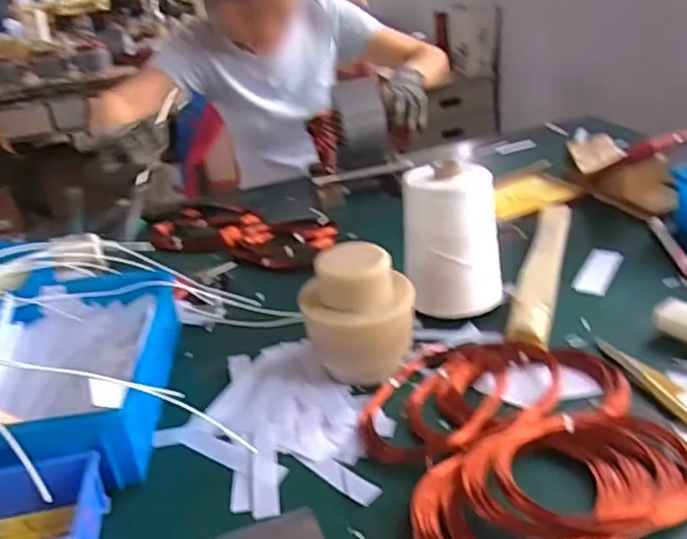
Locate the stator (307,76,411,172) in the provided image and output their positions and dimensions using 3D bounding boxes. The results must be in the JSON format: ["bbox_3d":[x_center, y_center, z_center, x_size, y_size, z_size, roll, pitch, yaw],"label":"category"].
[{"bbox_3d":[0.030,-0.259,1.108,0.164,0.147,0.141,0,29,12],"label":"stator"}]

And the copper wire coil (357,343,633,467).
[{"bbox_3d":[0.133,0.116,0.589,0.244,0.034,0.150,-13,28,-15],"label":"copper wire coil"}]

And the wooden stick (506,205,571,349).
[{"bbox_3d":[0.246,-0.005,0.762,0.043,0.033,0.332,6,29,21],"label":"wooden stick"}]

